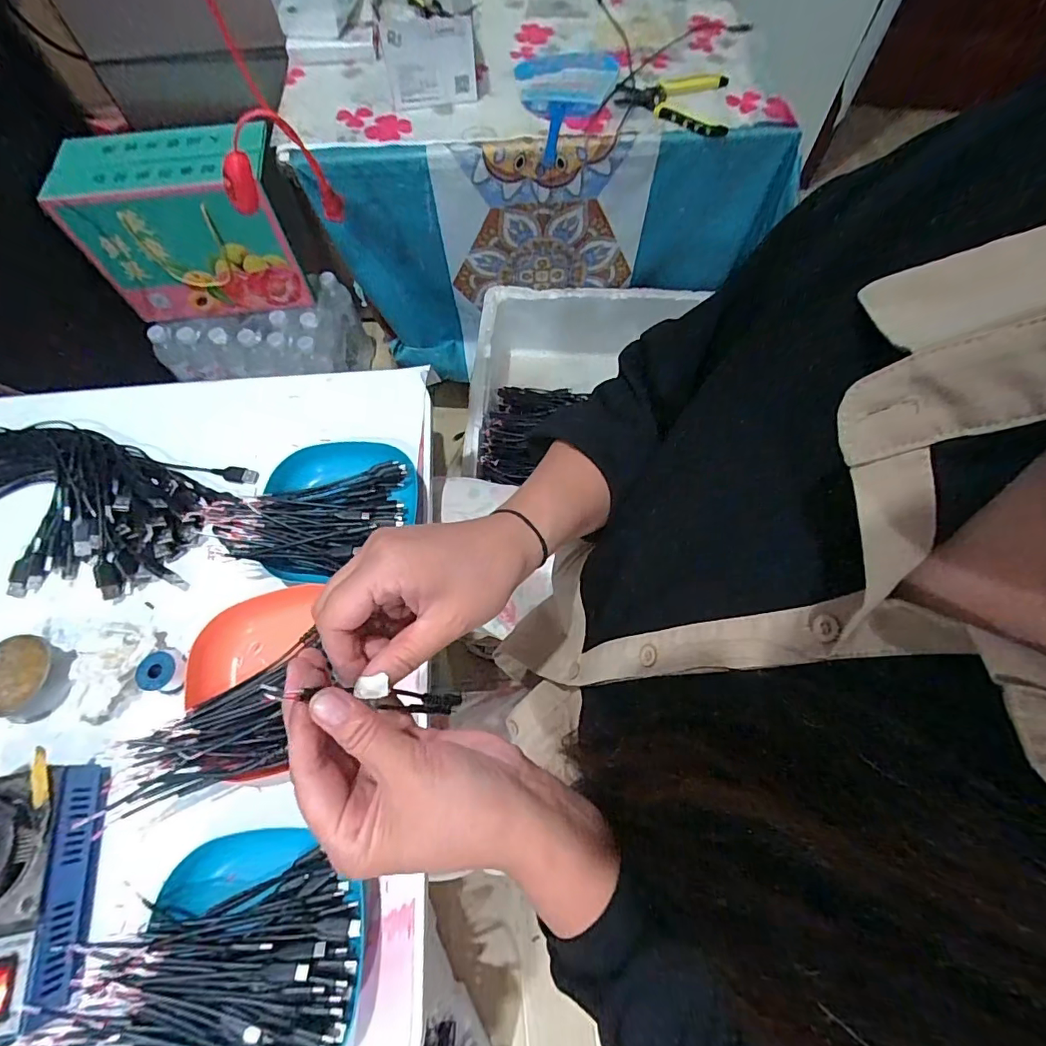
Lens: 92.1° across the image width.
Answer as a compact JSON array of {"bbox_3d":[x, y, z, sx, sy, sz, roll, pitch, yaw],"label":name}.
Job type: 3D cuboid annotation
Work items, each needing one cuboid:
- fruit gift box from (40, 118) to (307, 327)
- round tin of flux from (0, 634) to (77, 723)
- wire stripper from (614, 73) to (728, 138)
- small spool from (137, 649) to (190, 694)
[{"bbox_3d":[-0.567,-0.525,0.895,0.350,0.248,0.148,-6,66,-2],"label":"fruit gift box"},{"bbox_3d":[-0.405,0.127,0.410,0.056,0.033,0.062,15,67,7],"label":"round tin of flux"},{"bbox_3d":[0.212,-0.607,0.715,0.155,0.020,0.133,7,66,3],"label":"wire stripper"},{"bbox_3d":[-0.296,0.120,0.414,0.026,0.029,0.033,11,66,5],"label":"small spool"}]

